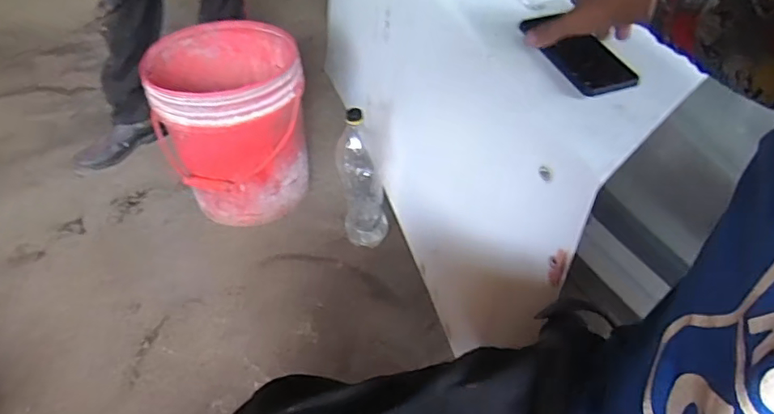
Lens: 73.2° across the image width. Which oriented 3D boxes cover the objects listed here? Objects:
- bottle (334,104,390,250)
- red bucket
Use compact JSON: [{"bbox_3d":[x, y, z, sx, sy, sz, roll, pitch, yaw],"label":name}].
[{"bbox_3d":[-0.046,-0.020,1.044,0.094,0.323,0.075,-3,44,-2],"label":"bottle"},{"bbox_3d":[-0.336,-0.175,1.177,0.311,0.349,0.305,-10,43,-9],"label":"red bucket"}]

